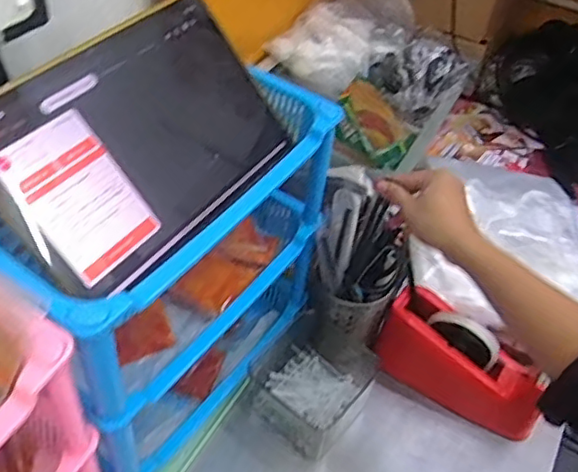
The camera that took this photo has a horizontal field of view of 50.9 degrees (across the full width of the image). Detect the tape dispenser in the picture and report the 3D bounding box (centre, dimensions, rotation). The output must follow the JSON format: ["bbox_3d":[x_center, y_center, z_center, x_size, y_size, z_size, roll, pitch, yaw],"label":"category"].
[{"bbox_3d":[0.202,0.146,0.713,0.189,0.112,0.068,25,49,15],"label":"tape dispenser"}]

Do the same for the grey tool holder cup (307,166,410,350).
[{"bbox_3d":[0.076,0.040,0.696,0.101,0.185,0.106,4,47,-4],"label":"grey tool holder cup"}]

